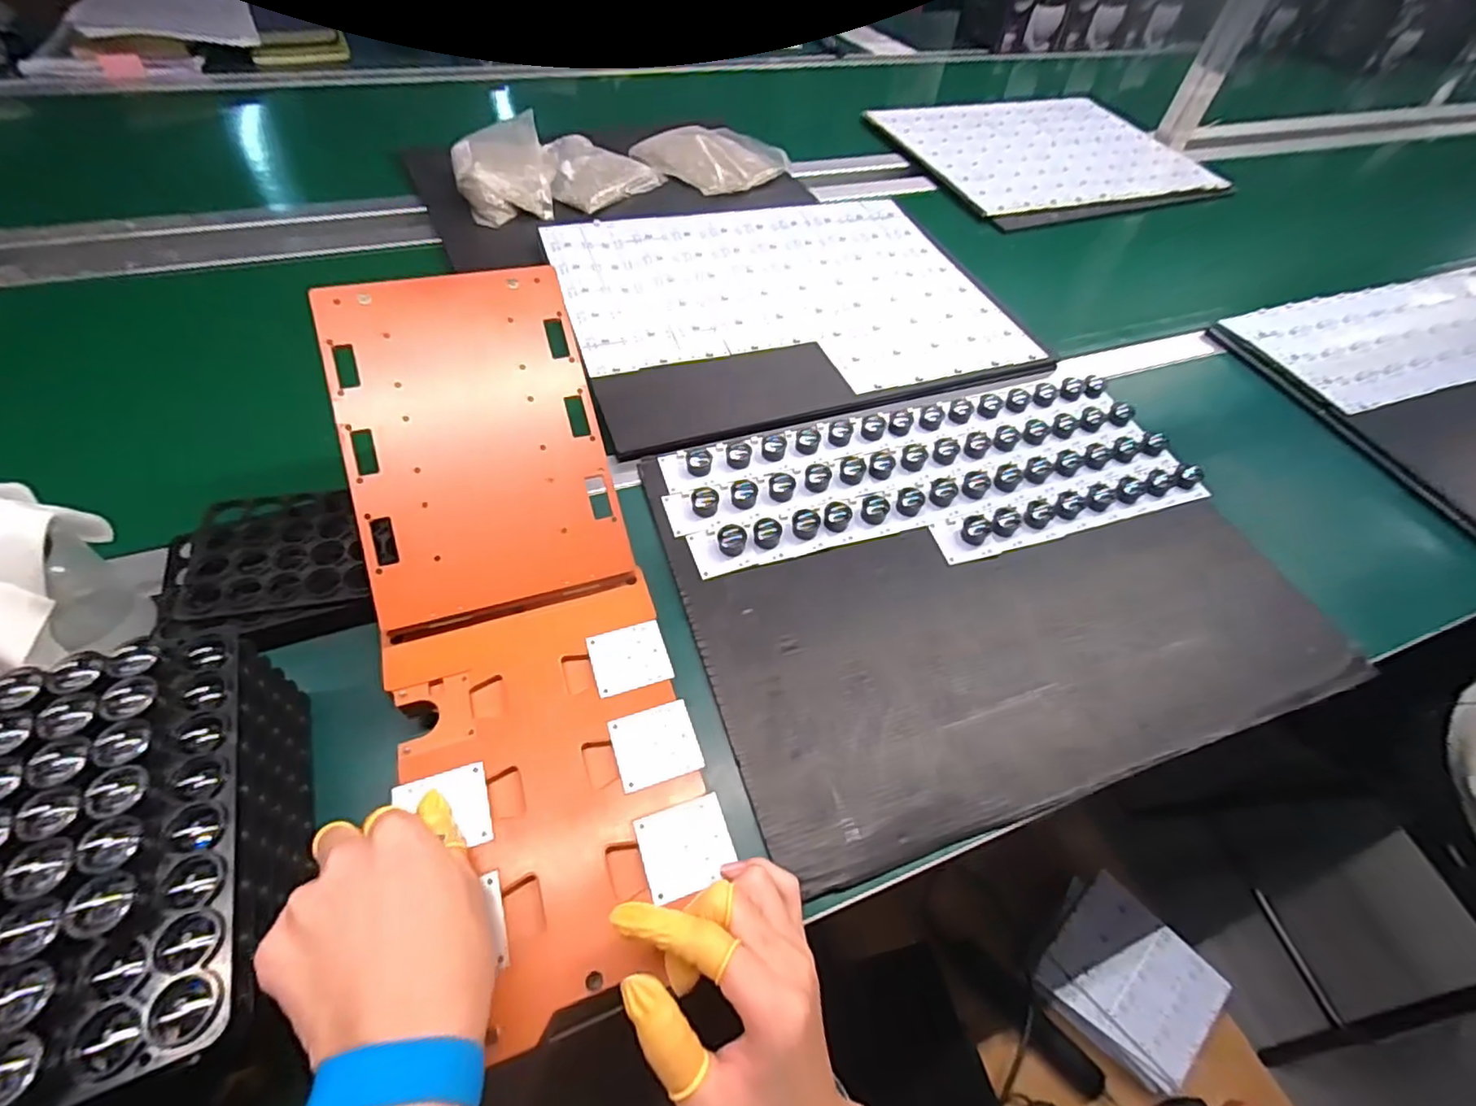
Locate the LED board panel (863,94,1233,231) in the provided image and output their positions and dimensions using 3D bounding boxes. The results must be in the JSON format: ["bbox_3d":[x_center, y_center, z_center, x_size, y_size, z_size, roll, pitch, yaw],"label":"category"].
[{"bbox_3d":[0.498,-0.664,1.043,0.501,0.022,0.389,-16,56,-17],"label":"LED board panel"}]

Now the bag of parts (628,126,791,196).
[{"bbox_3d":[-0.029,-0.561,0.887,0.176,0.030,0.163,-33,63,-25],"label":"bag of parts"}]

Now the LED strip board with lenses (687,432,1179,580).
[{"bbox_3d":[0.184,-0.051,0.544,0.459,0.015,0.044,-12,56,-13],"label":"LED strip board with lenses"}]

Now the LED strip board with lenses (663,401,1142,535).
[{"bbox_3d":[0.163,-0.086,0.568,0.461,0.013,0.048,-14,56,-14],"label":"LED strip board with lenses"}]

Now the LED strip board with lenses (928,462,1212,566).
[{"bbox_3d":[0.292,-0.042,0.550,0.264,0.016,0.047,-12,56,-13],"label":"LED strip board with lenses"}]

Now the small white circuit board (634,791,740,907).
[{"bbox_3d":[-0.028,0.158,0.341,0.048,0.004,0.043,-15,57,-15],"label":"small white circuit board"}]

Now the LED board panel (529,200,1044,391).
[{"bbox_3d":[0.048,-0.294,0.711,0.469,0.016,0.342,-12,56,-13],"label":"LED board panel"}]

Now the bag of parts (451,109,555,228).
[{"bbox_3d":[-0.296,-0.482,0.789,0.112,0.049,0.171,-12,56,-13],"label":"bag of parts"}]

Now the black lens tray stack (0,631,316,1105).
[{"bbox_3d":[-0.275,0.144,0.302,0.096,0.099,0.193,-17,57,-16],"label":"black lens tray stack"}]

